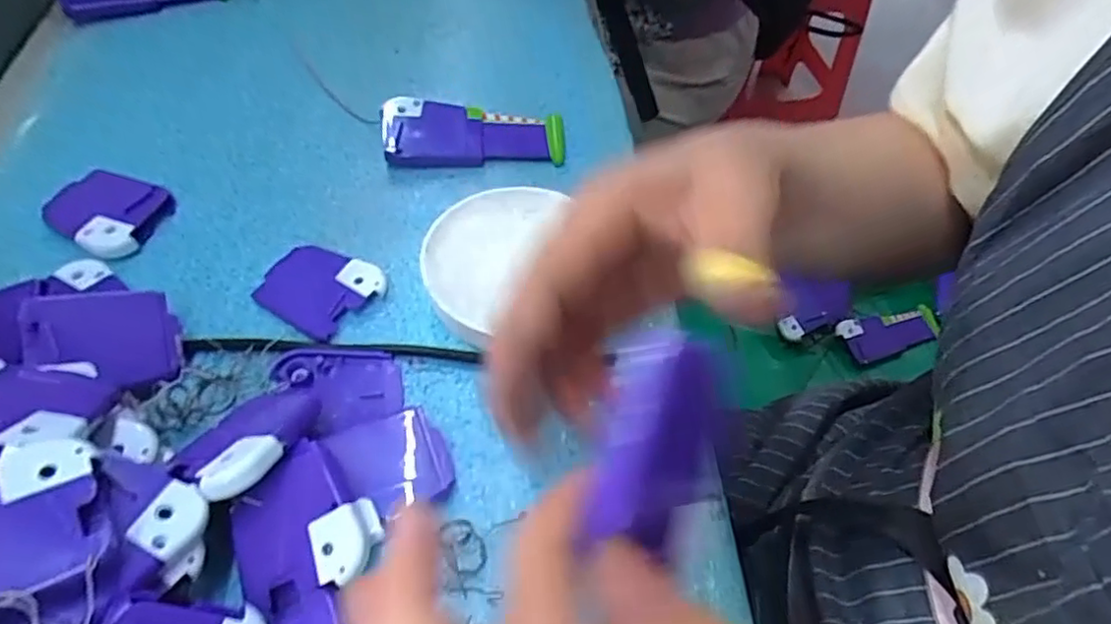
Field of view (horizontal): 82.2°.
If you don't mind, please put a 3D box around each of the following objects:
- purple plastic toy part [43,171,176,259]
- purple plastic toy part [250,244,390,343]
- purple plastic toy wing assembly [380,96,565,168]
[{"bbox_3d":[-0.261,-0.057,0.367,0.064,0.015,0.051,15,54,7],"label":"purple plastic toy part"},{"bbox_3d":[-0.129,-0.016,0.348,0.060,0.010,0.050,31,57,18],"label":"purple plastic toy part"},{"bbox_3d":[-0.054,-0.117,0.424,0.119,0.025,0.044,-1,54,-5],"label":"purple plastic toy wing assembly"}]

